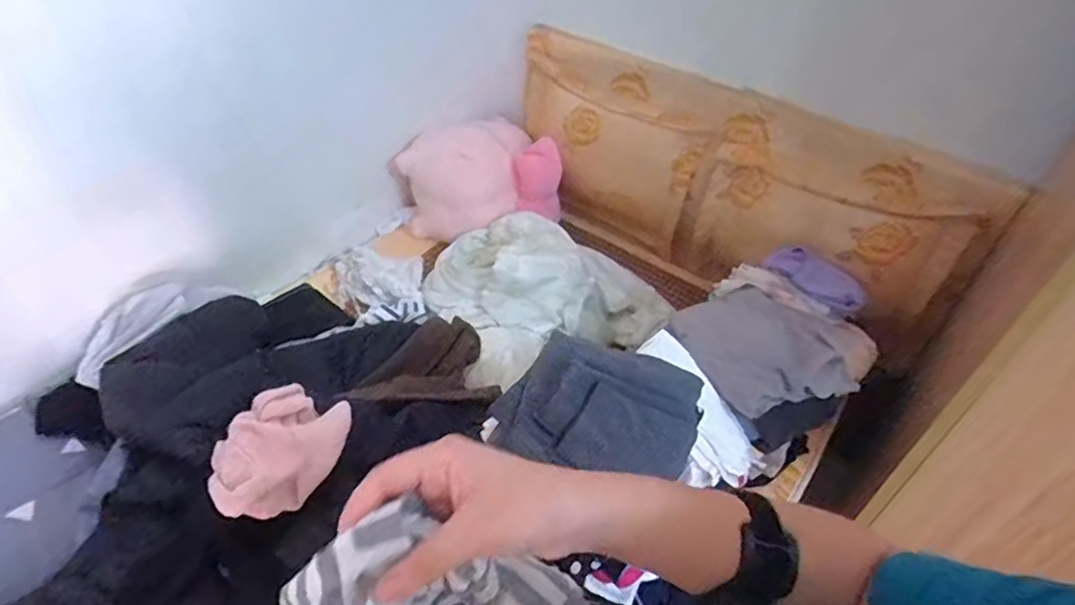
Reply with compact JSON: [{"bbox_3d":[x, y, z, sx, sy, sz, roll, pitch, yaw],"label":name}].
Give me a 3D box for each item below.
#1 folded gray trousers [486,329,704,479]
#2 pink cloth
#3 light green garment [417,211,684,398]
[{"bbox_3d":[0.082,0.137,0.822,0.245,0.050,0.195,14,42,10],"label":"folded gray trousers"},{"bbox_3d":[-0.380,0.224,0.926,0.159,0.099,0.203,25,45,21],"label":"pink cloth"},{"bbox_3d":[0.034,-0.035,1.425,0.507,0.157,0.456,-11,44,-18],"label":"light green garment"}]

